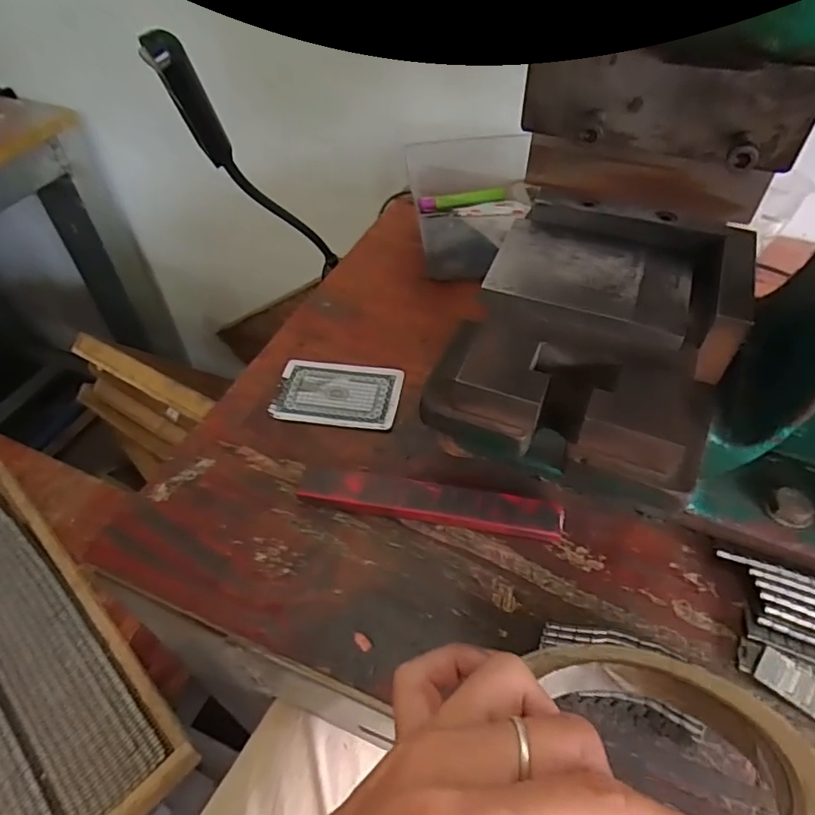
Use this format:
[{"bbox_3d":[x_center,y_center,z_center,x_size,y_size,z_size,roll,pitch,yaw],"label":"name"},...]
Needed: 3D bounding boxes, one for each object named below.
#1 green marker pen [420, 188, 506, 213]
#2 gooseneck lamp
[{"bbox_3d":[0.052,-0.191,0.517,0.082,0.009,0.013,-15,50,-12],"label":"green marker pen"},{"bbox_3d":[-0.101,-0.155,0.403,0.023,0.279,0.027,11,86,11],"label":"gooseneck lamp"}]

